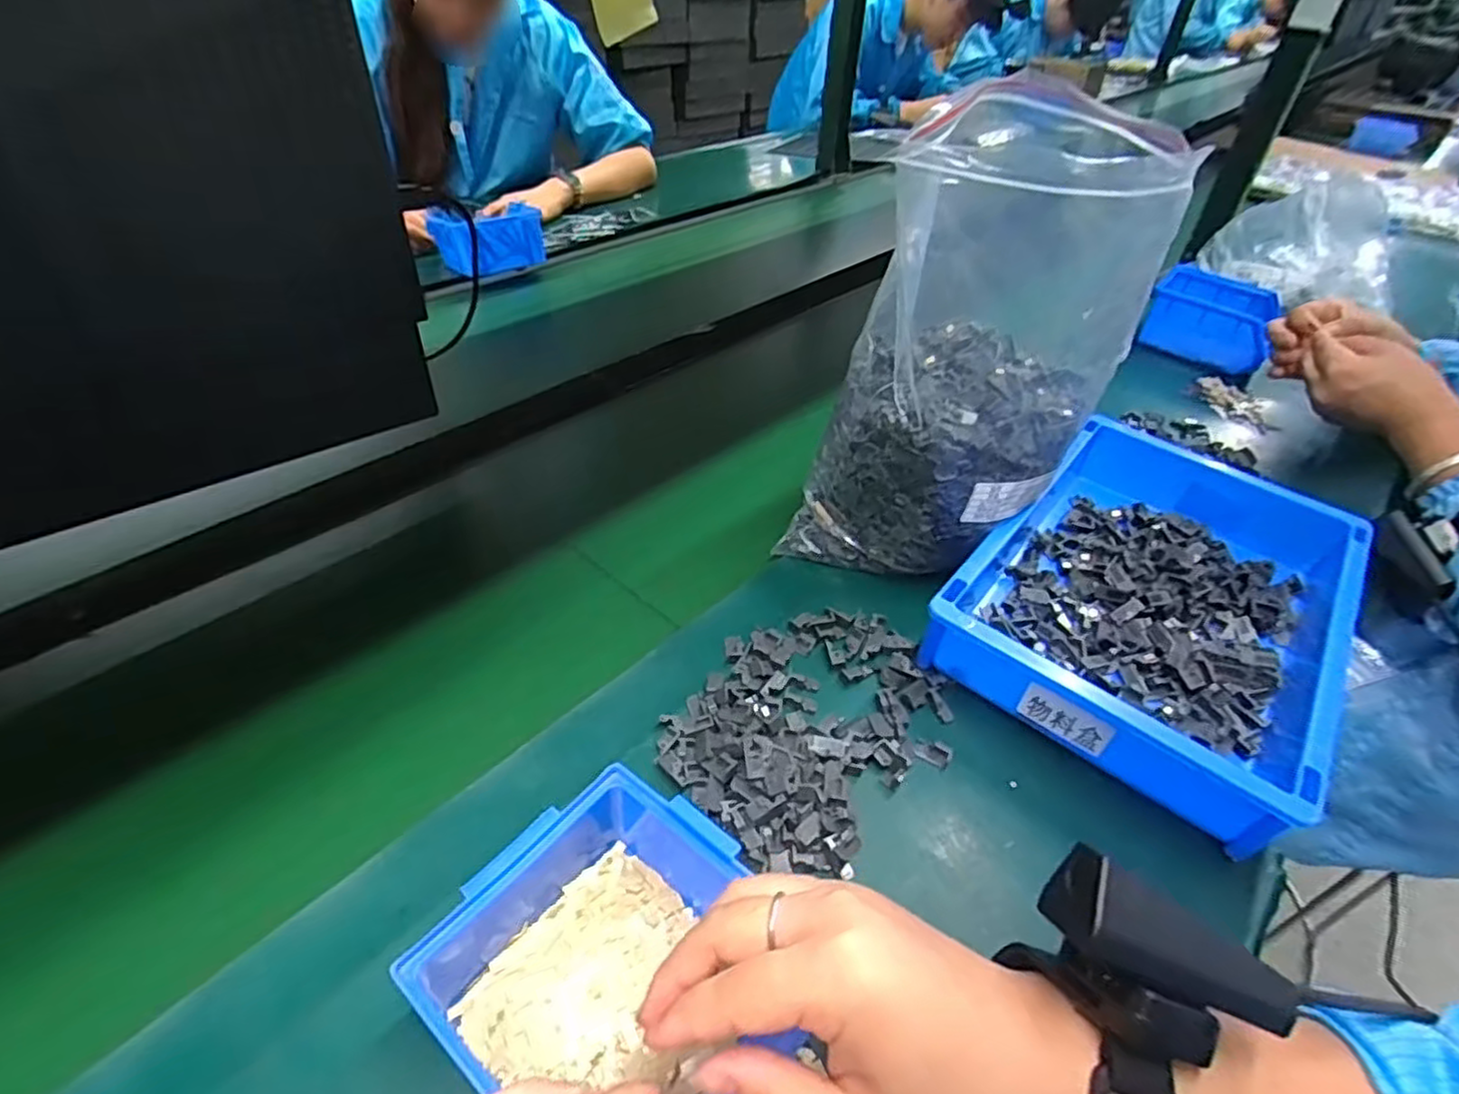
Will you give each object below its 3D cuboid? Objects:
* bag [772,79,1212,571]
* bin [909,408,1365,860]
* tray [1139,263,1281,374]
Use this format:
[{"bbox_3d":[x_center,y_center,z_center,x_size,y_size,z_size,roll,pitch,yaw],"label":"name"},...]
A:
[{"bbox_3d":[0.165,-0.122,0.483,0.163,0.287,0.181,24,46,19],"label":"bag"},{"bbox_3d":[0.296,0.034,0.497,0.207,0.073,0.312,30,48,27],"label":"bin"},{"bbox_3d":[0.566,-0.265,0.840,0.132,0.072,0.122,28,47,26],"label":"tray"}]

